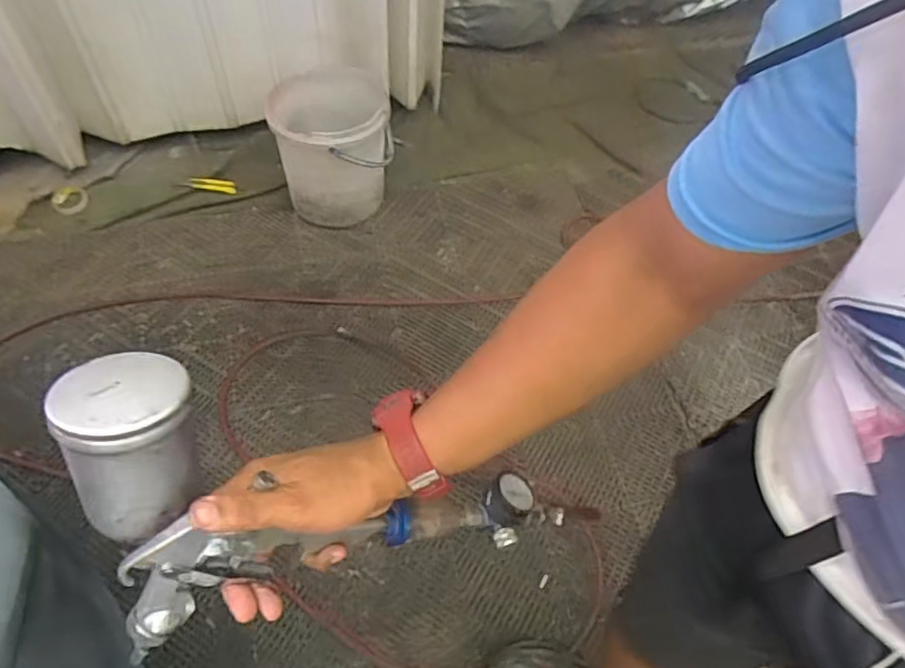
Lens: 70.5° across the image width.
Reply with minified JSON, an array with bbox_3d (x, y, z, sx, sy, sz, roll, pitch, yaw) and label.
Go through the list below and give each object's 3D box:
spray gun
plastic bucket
[{"bbox_3d":[-0.094,0.135,0.468,0.373,0.112,0.148,19,52,-30],"label":"spray gun"},{"bbox_3d":[-0.320,-0.490,1.714,0.290,0.342,0.302,2,58,-4],"label":"plastic bucket"}]

